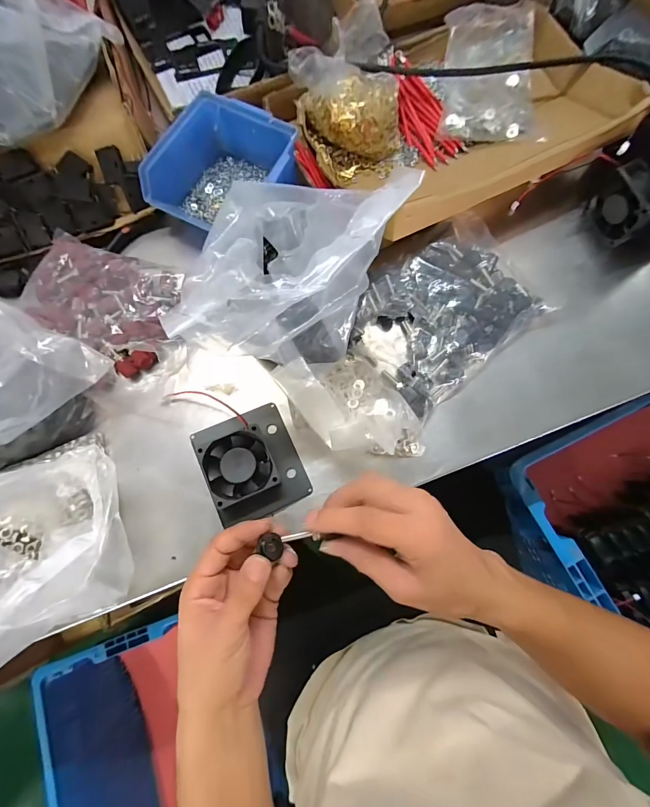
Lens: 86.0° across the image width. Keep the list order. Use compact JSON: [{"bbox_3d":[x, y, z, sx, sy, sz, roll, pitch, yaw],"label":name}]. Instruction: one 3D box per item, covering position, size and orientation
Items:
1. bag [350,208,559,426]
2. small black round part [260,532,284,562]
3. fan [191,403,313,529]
[{"bbox_3d":[0.119,-0.103,0.357,0.190,0.031,0.151,-40,79,-9],"label":"bag"},{"bbox_3d":[-0.037,0.101,0.245,0.017,0.007,0.015,37,82,1],"label":"small black round part"},{"bbox_3d":[-0.070,0.056,0.326,0.086,0.035,0.098,-24,77,-6],"label":"fan"}]

